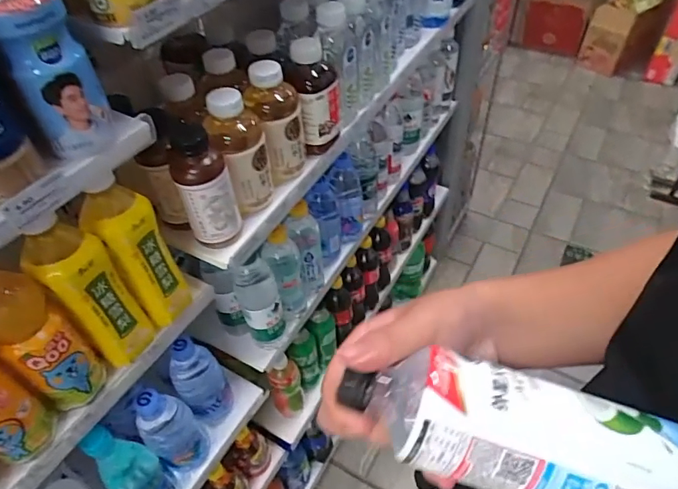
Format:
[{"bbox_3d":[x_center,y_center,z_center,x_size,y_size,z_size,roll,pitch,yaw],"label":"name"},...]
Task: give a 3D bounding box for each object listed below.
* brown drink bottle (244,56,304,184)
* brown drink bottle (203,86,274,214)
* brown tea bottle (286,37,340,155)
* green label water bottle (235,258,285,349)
[{"bbox_3d":[-0.080,-0.158,0.622,0.066,0.155,0.066,-10,47,-5],"label":"brown drink bottle"},{"bbox_3d":[-0.120,-0.116,0.583,0.062,0.151,0.071,-16,48,-10],"label":"brown drink bottle"},{"bbox_3d":[-0.033,-0.207,0.664,0.066,0.150,0.067,-4,47,1],"label":"brown tea bottle"},{"bbox_3d":[-0.124,0.095,0.738,0.063,0.183,0.052,-15,48,-9],"label":"green label water bottle"}]

